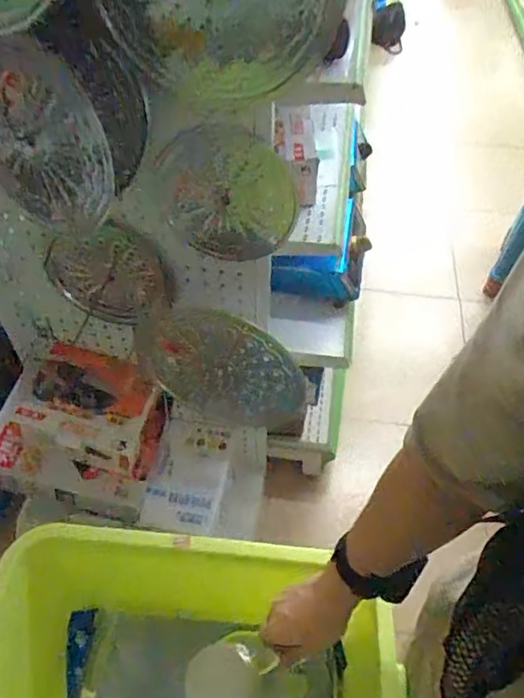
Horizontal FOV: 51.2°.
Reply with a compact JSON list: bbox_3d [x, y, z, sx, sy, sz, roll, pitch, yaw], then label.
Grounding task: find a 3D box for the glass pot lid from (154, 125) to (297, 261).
[{"bbox_3d":[-0.050,-0.241,0.859,0.211,0.229,0.034,-12,50,-10],"label":"glass pot lid"}]

